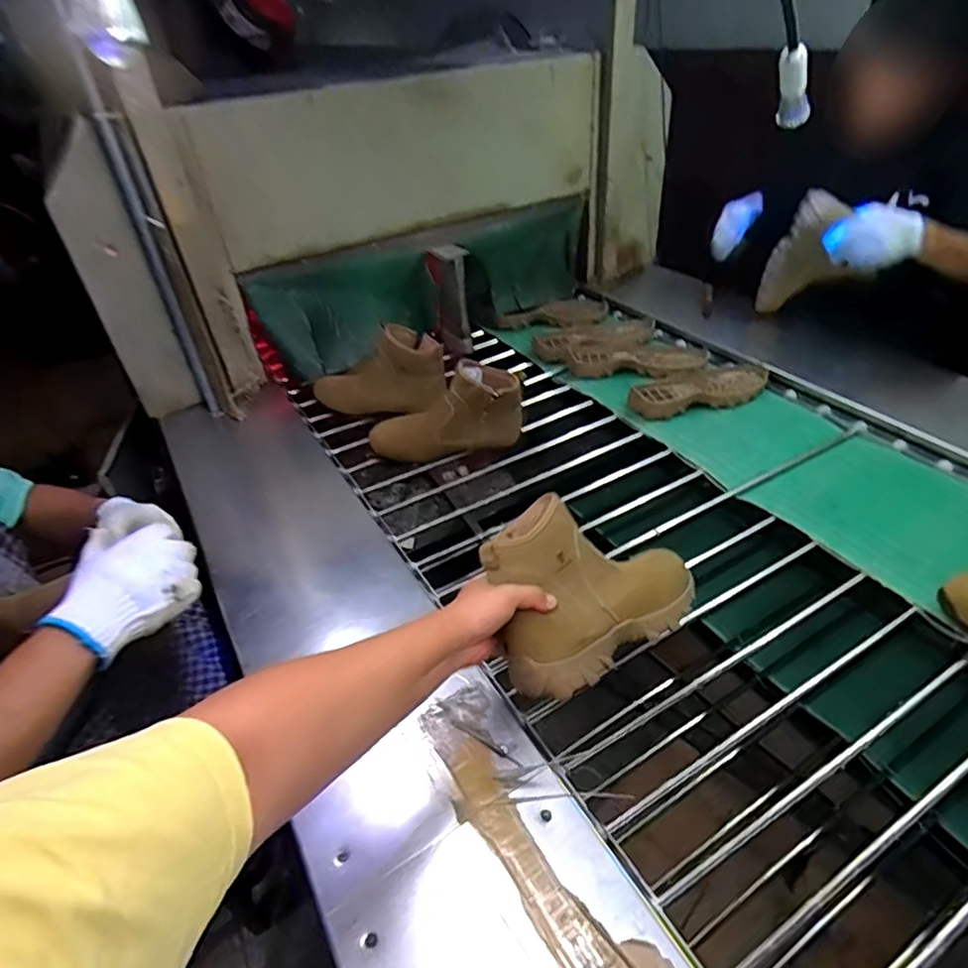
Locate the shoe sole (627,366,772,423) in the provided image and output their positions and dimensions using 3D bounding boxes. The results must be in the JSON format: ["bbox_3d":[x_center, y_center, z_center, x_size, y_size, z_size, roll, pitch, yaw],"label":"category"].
[{"bbox_3d":[0.413,-0.181,1.149,0.274,0.026,0.113,-13,40,-8],"label":"shoe sole"}]

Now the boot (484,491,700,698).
[{"bbox_3d":[0.121,0.106,0.681,0.270,0.093,0.188,-14,78,-34],"label":"boot"}]

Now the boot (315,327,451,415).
[{"bbox_3d":[-0.208,-0.222,1.179,0.276,0.160,0.100,9,42,19],"label":"boot"}]

